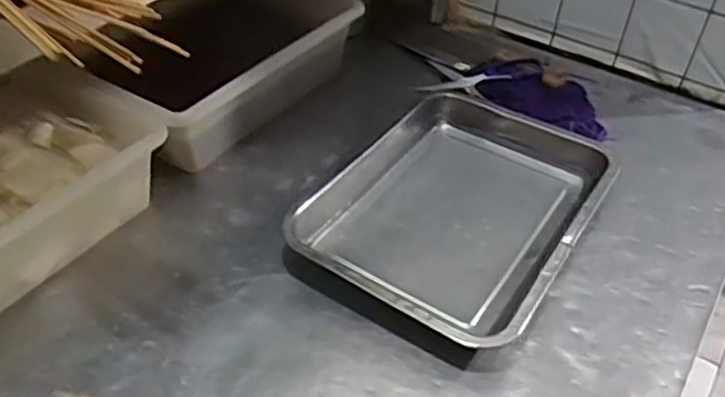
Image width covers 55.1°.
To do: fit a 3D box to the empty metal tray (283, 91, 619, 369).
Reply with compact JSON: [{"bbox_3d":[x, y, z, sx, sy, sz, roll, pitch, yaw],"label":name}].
[{"bbox_3d":[0.106,0.006,0.761,0.259,0.047,0.361,25,45,23],"label":"empty metal tray"}]

